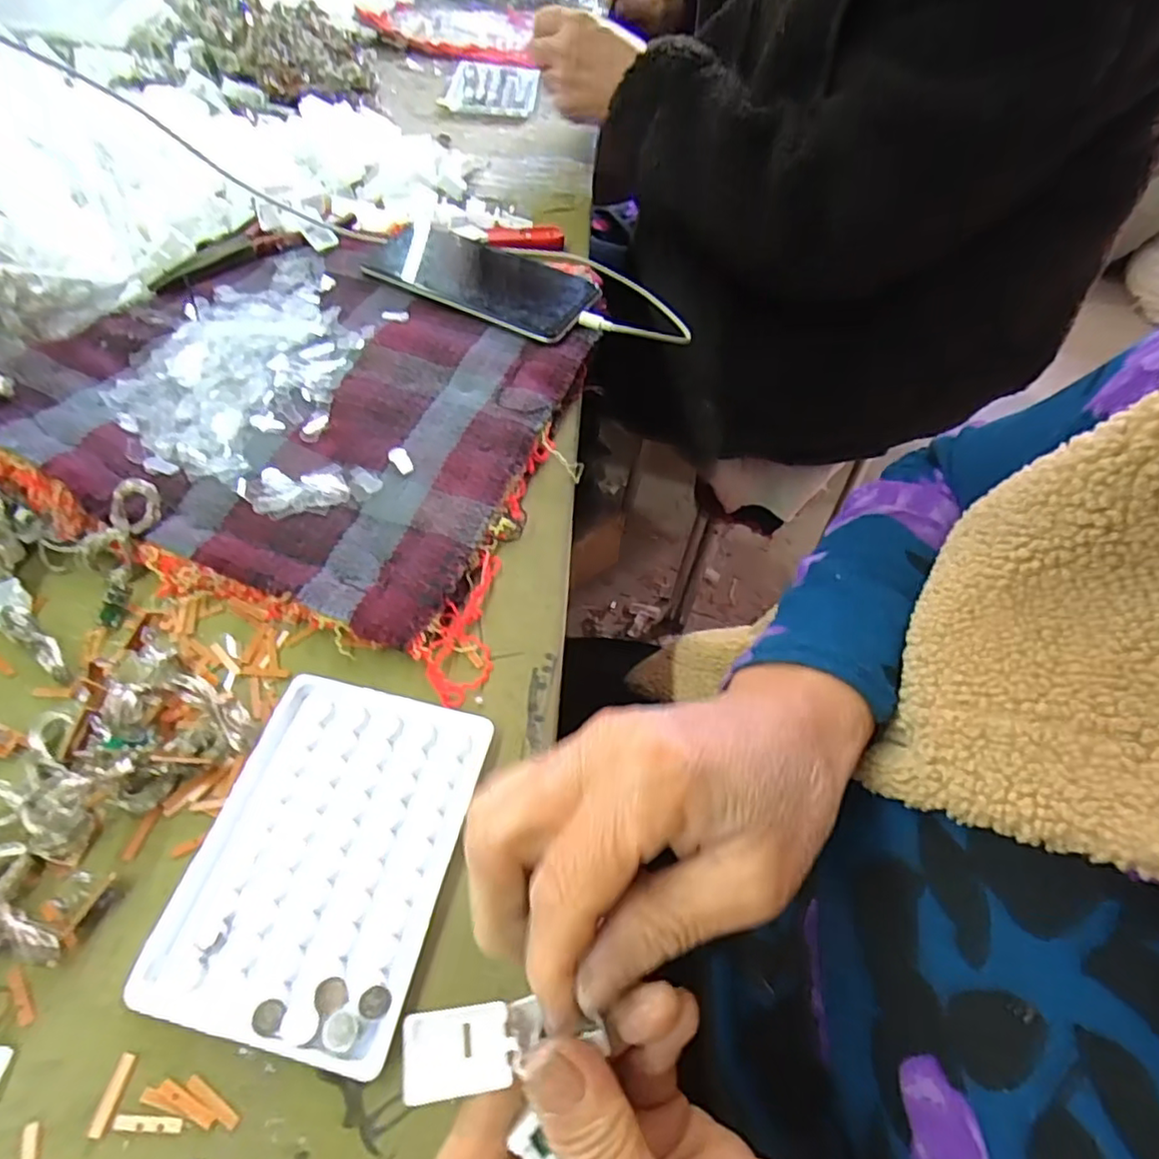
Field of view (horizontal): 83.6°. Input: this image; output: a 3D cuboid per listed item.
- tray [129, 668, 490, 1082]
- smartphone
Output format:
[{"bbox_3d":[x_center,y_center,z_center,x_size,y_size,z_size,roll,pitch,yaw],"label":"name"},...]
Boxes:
[{"bbox_3d":[-0.099,0.104,0.256,0.096,0.010,0.129,13,56,4],"label":"tray"},{"bbox_3d":[-0.069,-0.223,0.468,0.166,0.012,0.088,27,58,13],"label":"smartphone"}]

